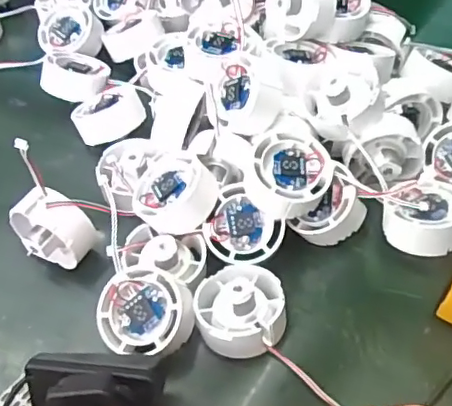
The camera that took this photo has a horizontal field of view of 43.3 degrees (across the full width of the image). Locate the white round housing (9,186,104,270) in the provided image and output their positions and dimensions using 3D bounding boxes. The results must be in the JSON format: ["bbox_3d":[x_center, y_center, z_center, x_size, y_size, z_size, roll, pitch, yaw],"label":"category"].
[{"bbox_3d":[-0.115,0.019,0.377,0.052,0.052,0.035,24,56,18],"label":"white round housing"}]

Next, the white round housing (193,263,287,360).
[{"bbox_3d":[0.008,0.065,0.349,0.053,0.028,0.060,0,53,2],"label":"white round housing"}]

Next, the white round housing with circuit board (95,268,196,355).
[{"bbox_3d":[-0.049,0.066,0.346,0.053,0.023,0.050,-5,74,16],"label":"white round housing with circuit board"}]

